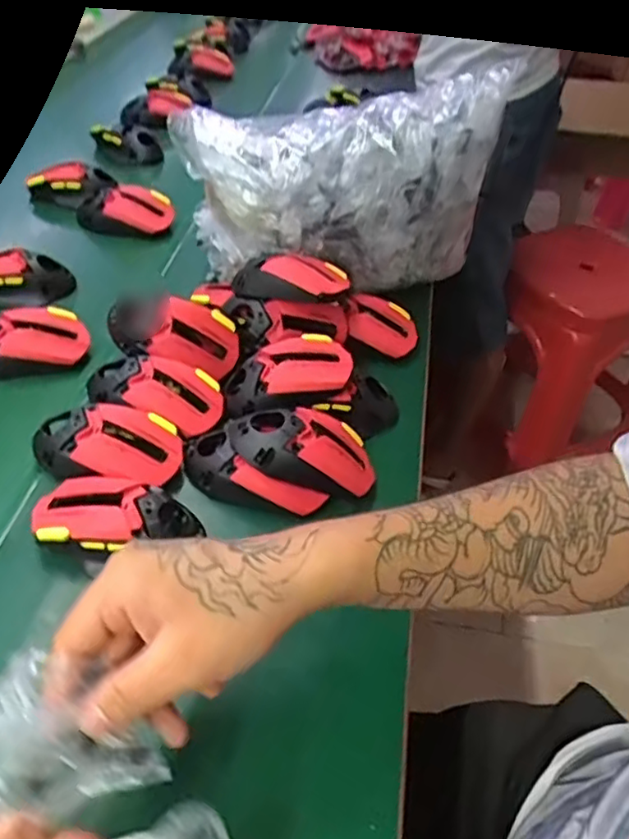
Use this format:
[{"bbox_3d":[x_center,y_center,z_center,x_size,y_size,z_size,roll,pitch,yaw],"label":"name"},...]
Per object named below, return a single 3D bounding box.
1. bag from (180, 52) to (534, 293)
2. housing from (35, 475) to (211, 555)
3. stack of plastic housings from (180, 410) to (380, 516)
[{"bbox_3d":[0.026,-0.242,0.648,0.306,0.188,0.106,1,44,-4],"label":"bag"},{"bbox_3d":[-0.142,0.071,0.479,0.116,0.040,0.064,-2,44,-7],"label":"housing"},{"bbox_3d":[-0.027,0.026,0.519,0.151,0.053,0.078,1,44,-4],"label":"stack of plastic housings"}]

